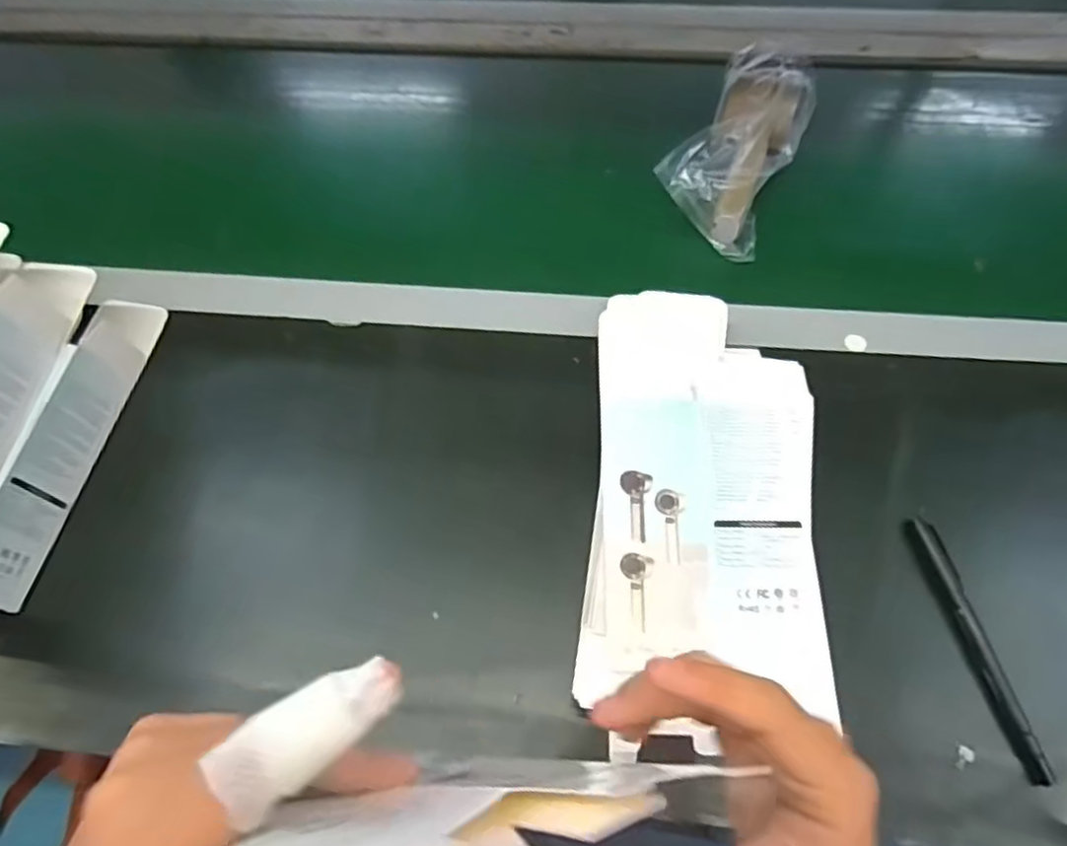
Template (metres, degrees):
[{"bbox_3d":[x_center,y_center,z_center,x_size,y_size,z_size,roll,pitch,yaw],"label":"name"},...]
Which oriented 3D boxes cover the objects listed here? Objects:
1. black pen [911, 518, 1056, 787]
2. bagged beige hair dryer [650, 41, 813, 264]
[{"bbox_3d":[0.254,0.126,0.386,0.016,0.013,0.145,-8,60,-3],"label":"black pen"},{"bbox_3d":[0.172,-0.236,0.554,0.086,0.067,0.192,22,63,14],"label":"bagged beige hair dryer"}]

